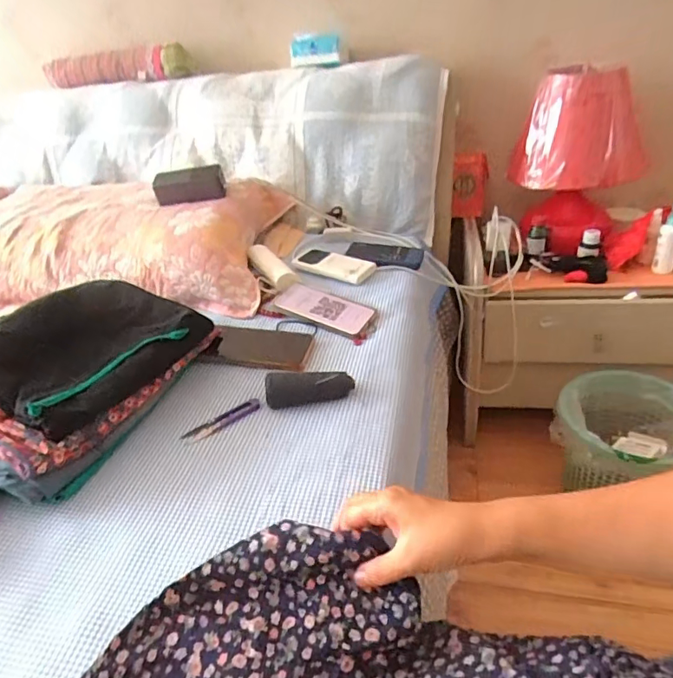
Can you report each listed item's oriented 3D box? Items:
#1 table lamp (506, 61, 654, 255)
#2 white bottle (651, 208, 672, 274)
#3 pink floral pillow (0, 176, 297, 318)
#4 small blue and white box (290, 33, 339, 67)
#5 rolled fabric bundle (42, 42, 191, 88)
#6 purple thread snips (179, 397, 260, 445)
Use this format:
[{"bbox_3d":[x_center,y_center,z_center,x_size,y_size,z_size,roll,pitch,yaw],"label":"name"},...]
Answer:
[{"bbox_3d":[0.516,-0.373,1.050,0.221,0.350,0.210,21,42,35],"label":"table lamp"},{"bbox_3d":[0.647,-0.194,0.959,0.040,0.132,0.032,17,40,31],"label":"white bottle"},{"bbox_3d":[-0.453,-0.202,0.972,0.676,0.123,0.345,1,34,10],"label":"pink floral pillow"},{"bbox_3d":[-0.052,-0.648,1.106,0.115,0.065,0.028,4,44,17],"label":"small blue and white box"},{"bbox_3d":[-0.558,-0.678,1.229,0.430,0.067,0.059,8,36,21],"label":"rolled fabric bundle"},{"bbox_3d":[-0.139,0.100,0.605,0.100,0.008,0.024,-27,38,-28],"label":"purple thread snips"}]

